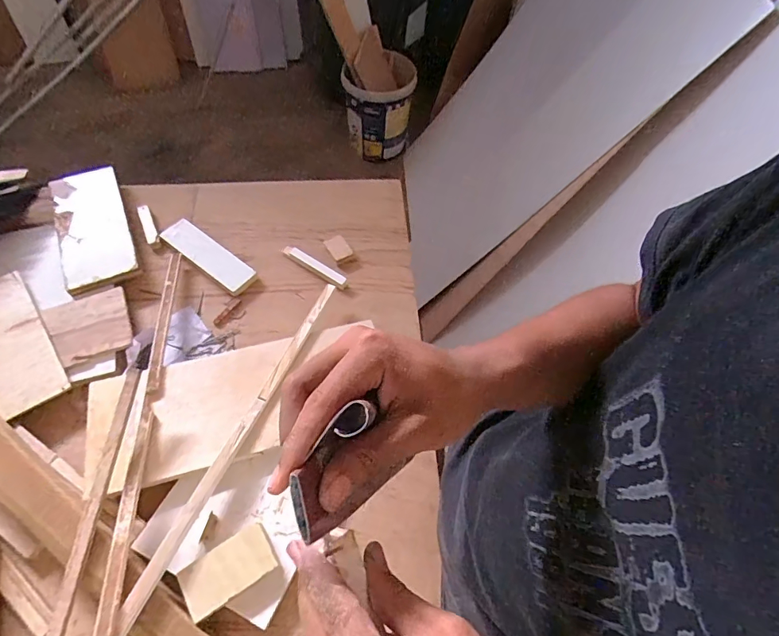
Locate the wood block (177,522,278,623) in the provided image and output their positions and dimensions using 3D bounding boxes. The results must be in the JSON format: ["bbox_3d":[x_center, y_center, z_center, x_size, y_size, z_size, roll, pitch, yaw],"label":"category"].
[{"bbox_3d":[-0.200,0.311,0.550,0.107,0.009,0.060,-30,66,-20],"label":"wood block"}]

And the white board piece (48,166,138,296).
[{"bbox_3d":[-0.539,-0.170,0.803,0.117,0.023,0.261,-21,63,-16],"label":"white board piece"}]

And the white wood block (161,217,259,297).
[{"bbox_3d":[-0.329,-0.114,0.804,0.193,0.018,0.058,34,63,15],"label":"white wood block"}]

